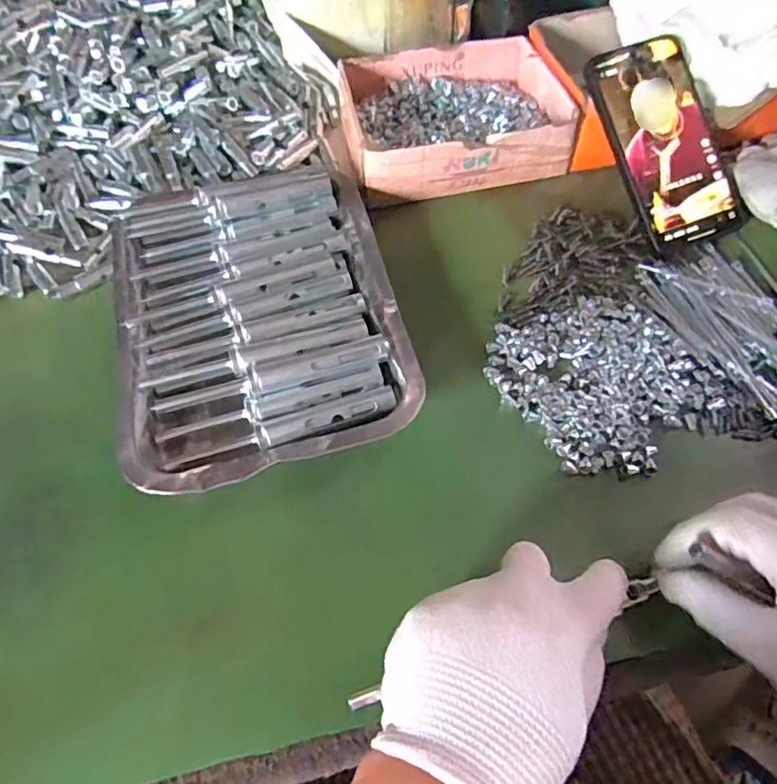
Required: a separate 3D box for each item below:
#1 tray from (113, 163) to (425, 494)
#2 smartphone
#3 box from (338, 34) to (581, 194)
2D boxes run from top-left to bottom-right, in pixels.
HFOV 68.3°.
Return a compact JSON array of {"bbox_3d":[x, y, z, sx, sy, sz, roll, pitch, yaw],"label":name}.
[{"bbox_3d":[-0.088,-0.055,0.389,0.182,0.048,0.236,-14,60,-5],"label":"tray"},{"bbox_3d":[0.211,-0.187,0.428,0.086,0.013,0.153,-23,90,-2],"label":"smartphone"},{"bbox_3d":[0.053,-0.233,0.486,0.175,0.051,0.143,-9,59,-2],"label":"box"}]

